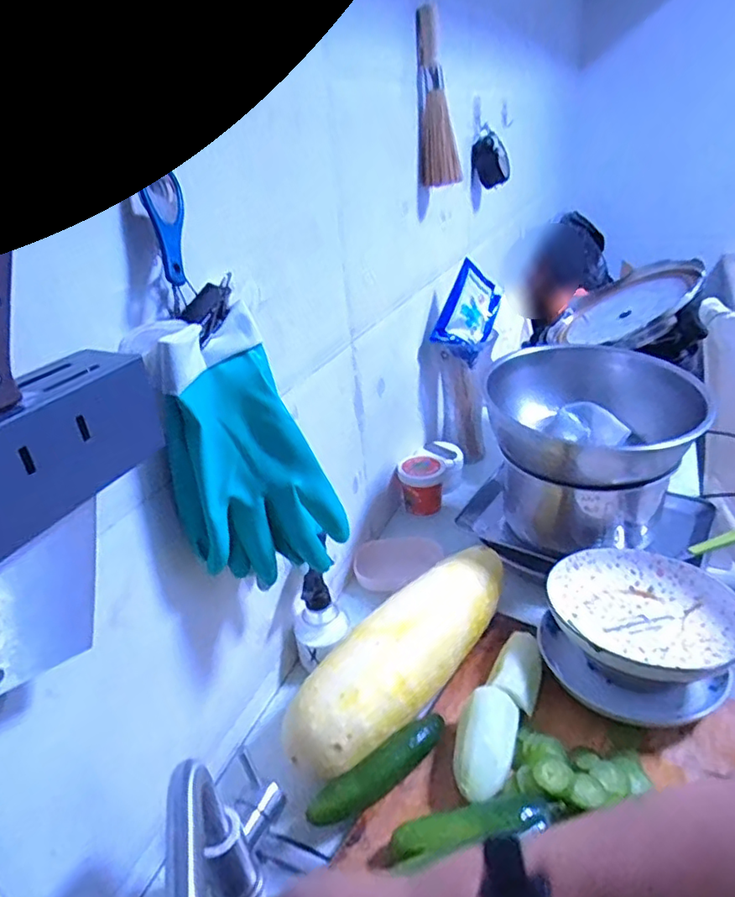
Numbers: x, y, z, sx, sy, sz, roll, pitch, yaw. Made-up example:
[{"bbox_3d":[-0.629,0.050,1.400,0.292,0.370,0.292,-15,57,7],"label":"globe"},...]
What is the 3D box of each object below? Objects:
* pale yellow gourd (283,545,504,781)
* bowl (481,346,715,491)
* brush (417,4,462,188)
[{"bbox_3d":[0.057,0.216,0.649,0.347,0.082,0.088,-29,37,-36],"label":"pale yellow gourd"},{"bbox_3d":[0.297,-0.045,0.774,0.248,0.099,0.235,-4,29,2],"label":"bowl"},{"bbox_3d":[0.106,-0.509,0.854,0.057,0.219,0.024,-1,29,9],"label":"brush"}]

